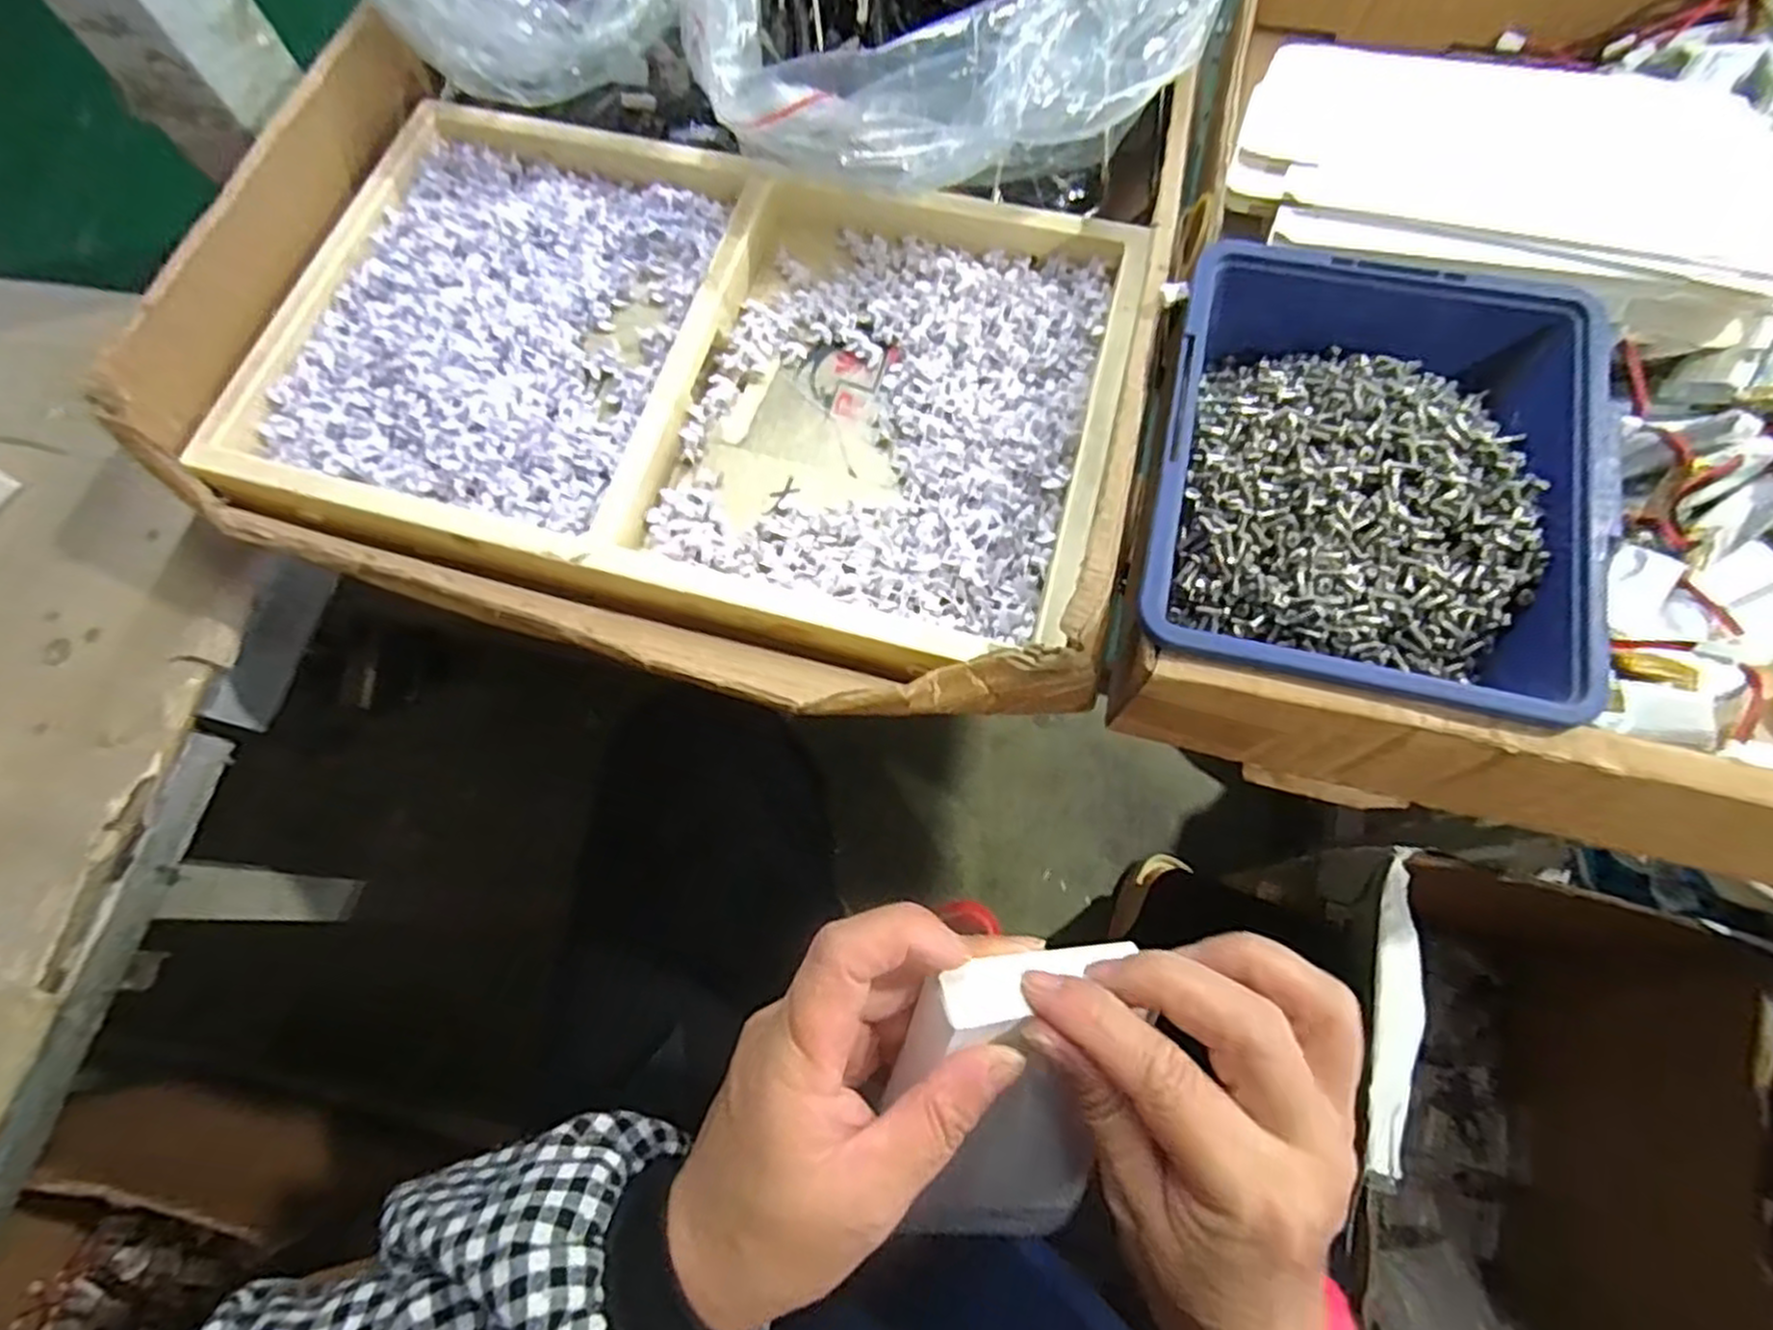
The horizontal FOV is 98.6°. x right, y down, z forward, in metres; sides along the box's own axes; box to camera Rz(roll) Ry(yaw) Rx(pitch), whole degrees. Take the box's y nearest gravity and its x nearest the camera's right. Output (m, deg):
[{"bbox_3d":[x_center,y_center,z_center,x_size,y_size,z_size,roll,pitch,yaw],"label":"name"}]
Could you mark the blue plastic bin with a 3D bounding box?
[{"bbox_3d":[0.147,-0.056,0.242,0.122,0.044,0.141,12,72,6],"label":"blue plastic bin"}]

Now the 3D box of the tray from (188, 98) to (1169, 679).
[{"bbox_3d":[-0.076,-0.117,0.293,0.324,0.031,0.203,15,72,7],"label":"tray"}]

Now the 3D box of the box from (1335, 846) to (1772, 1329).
[{"bbox_3d":[0.484,0.415,0.647,0.288,0.272,0.438,14,72,7],"label":"box"}]

